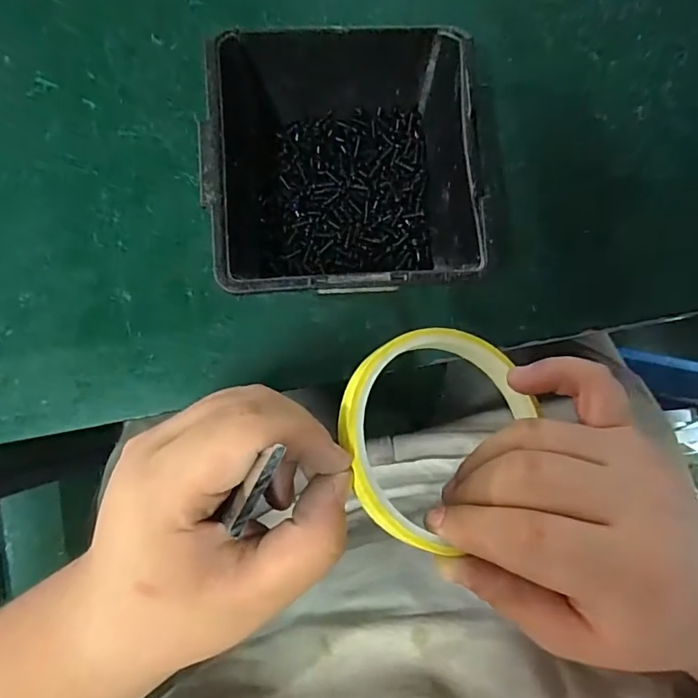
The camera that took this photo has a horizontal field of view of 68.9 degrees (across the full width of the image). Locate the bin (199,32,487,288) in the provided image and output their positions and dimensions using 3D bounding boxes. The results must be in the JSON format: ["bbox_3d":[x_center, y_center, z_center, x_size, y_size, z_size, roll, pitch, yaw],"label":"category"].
[{"bbox_3d":[-0.005,-0.090,0.247,0.114,0.064,0.134,-4,85,-5],"label":"bin"}]

